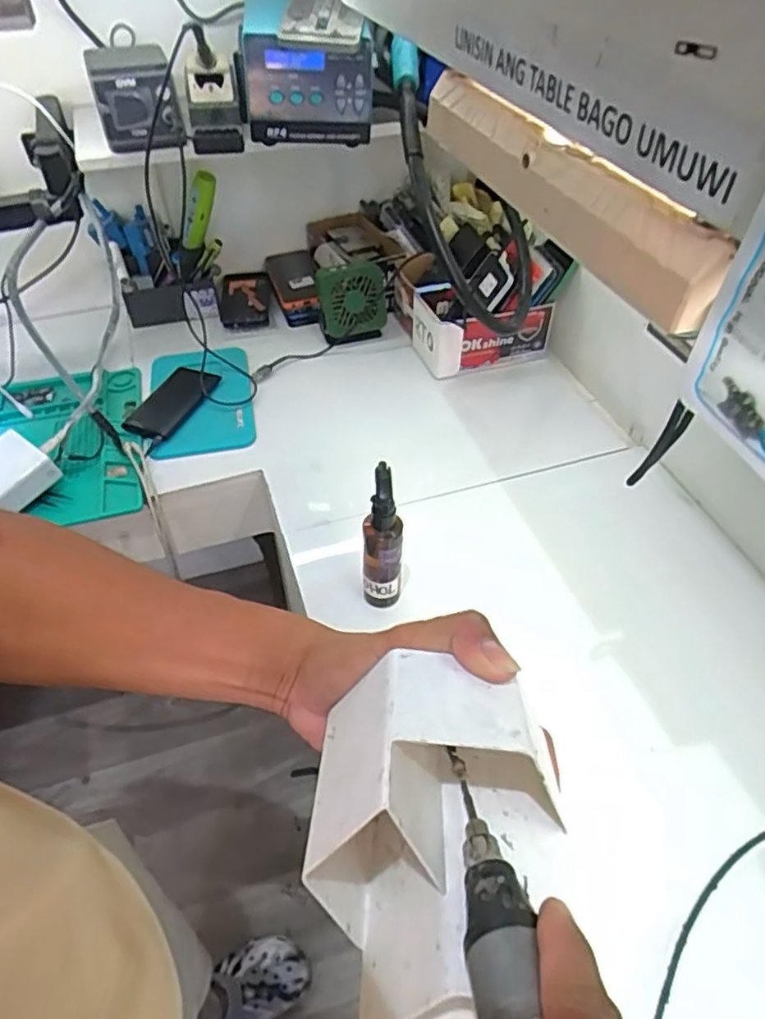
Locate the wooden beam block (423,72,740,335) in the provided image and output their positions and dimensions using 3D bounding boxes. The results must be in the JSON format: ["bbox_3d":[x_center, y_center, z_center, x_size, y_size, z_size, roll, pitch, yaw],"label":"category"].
[{"bbox_3d":[0.091,-0.190,0.363,0.021,0.045,0.286,-15,49,-13],"label":"wooden beam block"}]

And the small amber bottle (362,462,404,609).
[{"bbox_3d":[0.000,0.033,0.602,0.038,0.170,0.038,0,47,0],"label":"small amber bottle"}]

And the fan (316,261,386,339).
[{"bbox_3d":[-0.047,-0.317,0.963,0.101,0.106,0.055,-7,48,-7],"label":"fan"}]

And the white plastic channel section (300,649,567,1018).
[{"bbox_3d":[0.026,0.140,0.278,0.110,0.107,0.136,3,30,2],"label":"white plastic channel section"}]

